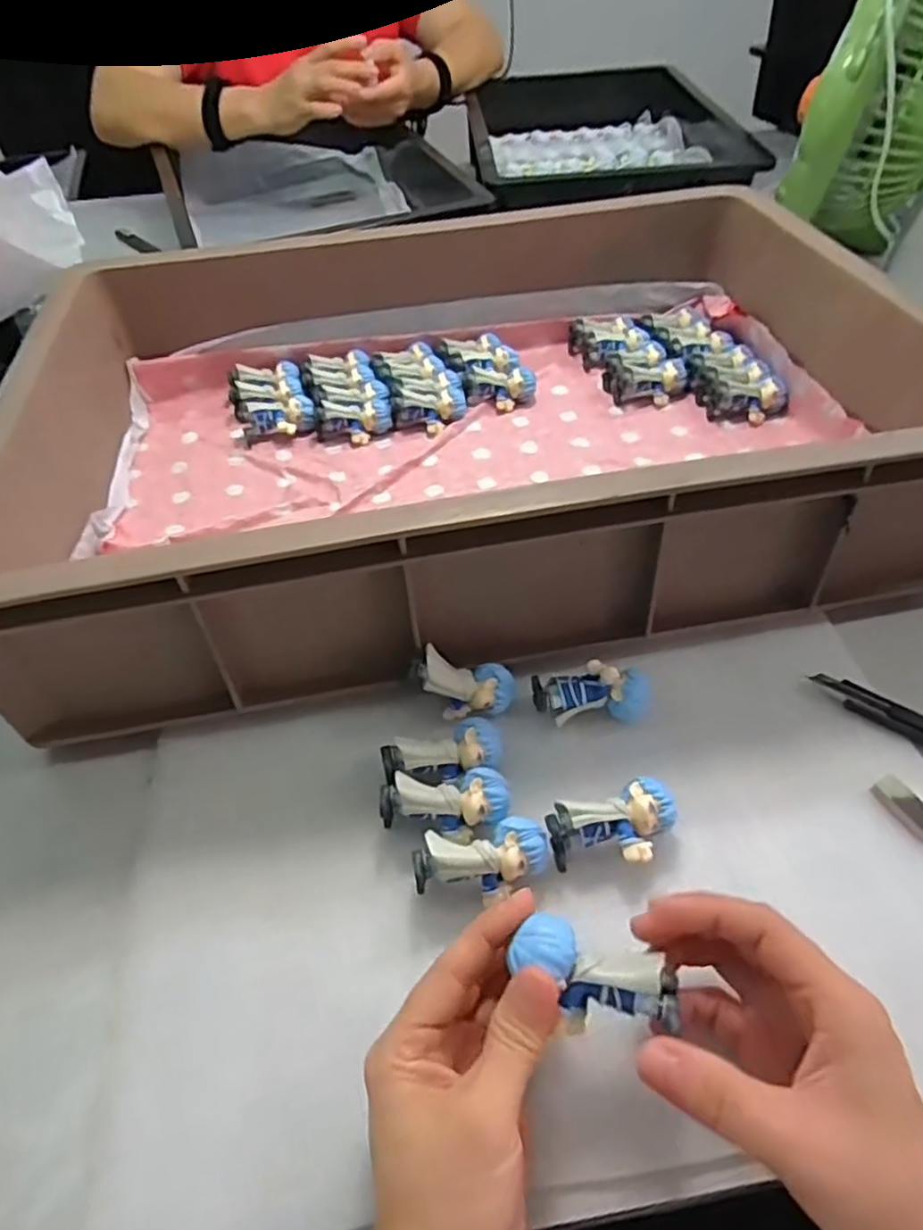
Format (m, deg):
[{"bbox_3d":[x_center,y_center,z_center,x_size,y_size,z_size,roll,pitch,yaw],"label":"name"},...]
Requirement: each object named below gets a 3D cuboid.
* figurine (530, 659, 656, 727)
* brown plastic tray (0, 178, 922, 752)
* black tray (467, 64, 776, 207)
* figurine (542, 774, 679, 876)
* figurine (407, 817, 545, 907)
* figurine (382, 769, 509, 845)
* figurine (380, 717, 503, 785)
[{"bbox_3d":[0.071,0.043,0.379,0.063,0.028,0.023,2,49,6],"label":"figurine"},{"bbox_3d":[0.000,-0.155,0.498,0.573,0.114,0.407,-10,49,-5],"label":"brown plastic tray"},{"bbox_3d":[0.190,-0.642,0.933,0.280,0.066,0.540,-4,49,0],"label":"black tray"},{"bbox_3d":[0.073,0.104,0.333,0.060,0.029,0.033,-15,49,-9],"label":"figurine"},{"bbox_3d":[0.010,0.116,0.324,0.061,0.032,0.028,-14,49,-8],"label":"figurine"},{"bbox_3d":[-0.007,0.096,0.343,0.062,0.030,0.029,-7,49,-2],"label":"figurine"},{"bbox_3d":[-0.009,0.074,0.358,0.060,0.025,0.024,-15,49,-10],"label":"figurine"}]

